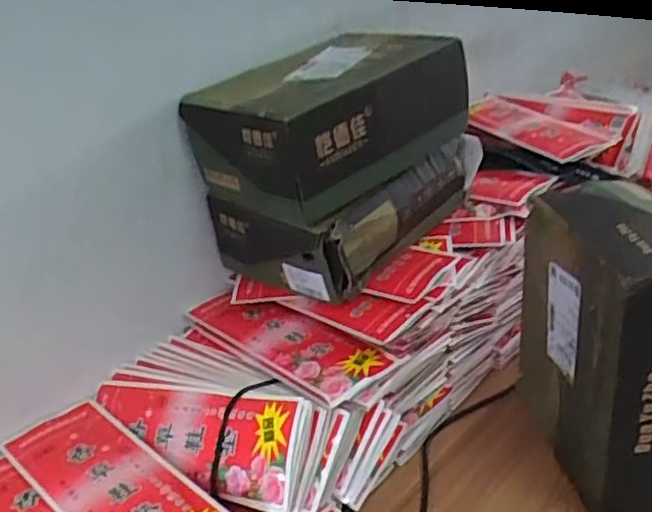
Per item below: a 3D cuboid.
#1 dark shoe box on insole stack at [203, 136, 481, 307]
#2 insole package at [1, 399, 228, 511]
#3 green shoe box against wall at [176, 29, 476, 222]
[{"bbox_3d":[0.032,-0.079,0.931,0.217,0.119,0.338,16,37,36],"label":"dark shoe box on insole stack"},{"bbox_3d":[-0.231,0.240,0.713,0.287,0.020,0.114,19,39,39],"label":"insole package"},{"bbox_3d":[0.010,-0.182,0.846,0.211,0.143,0.331,16,37,36],"label":"green shoe box against wall"}]

